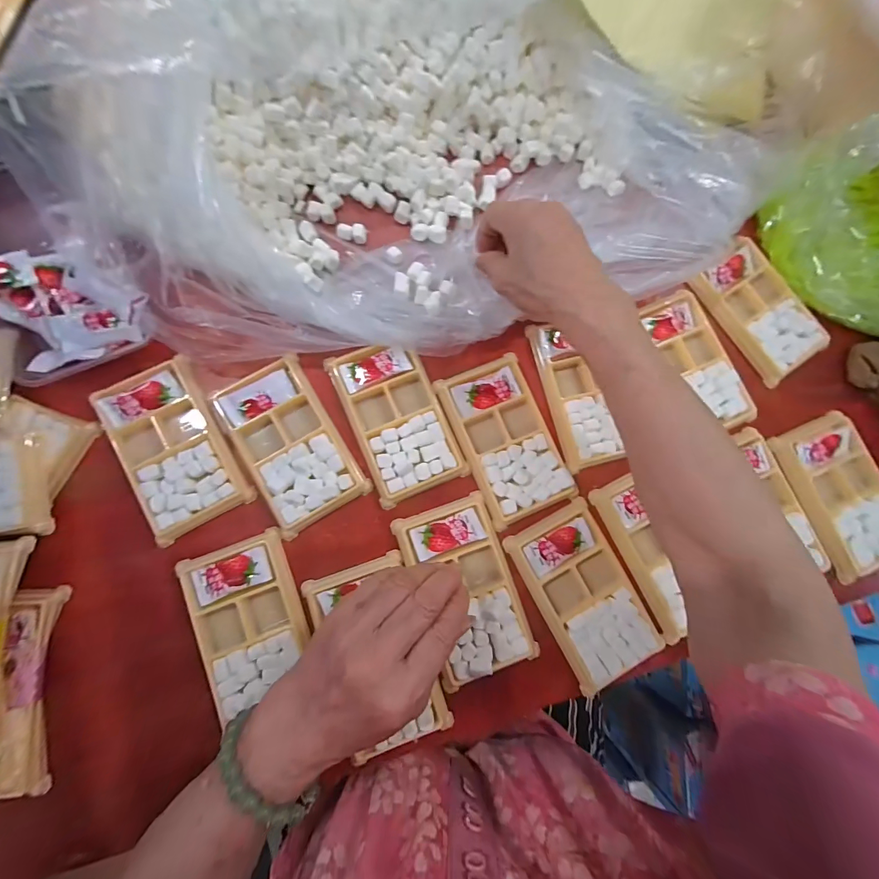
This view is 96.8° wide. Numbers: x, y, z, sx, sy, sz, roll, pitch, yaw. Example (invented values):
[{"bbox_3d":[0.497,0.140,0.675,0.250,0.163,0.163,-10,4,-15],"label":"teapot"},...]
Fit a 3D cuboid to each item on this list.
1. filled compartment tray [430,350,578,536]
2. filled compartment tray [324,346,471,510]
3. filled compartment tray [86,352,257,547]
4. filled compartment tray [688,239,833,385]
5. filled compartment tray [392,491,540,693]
[{"bbox_3d":[0.057,-0.001,0.337,0.074,0.017,0.136,-22,86,-7],"label":"filled compartment tray"},{"bbox_3d":[-0.035,-0.018,0.335,0.076,0.018,0.131,-23,86,-7],"label":"filled compartment tray"},{"bbox_3d":[-0.214,0.006,0.314,0.077,0.011,0.133,-28,86,-7],"label":"filled compartment tray"},{"bbox_3d":[0.307,-0.123,0.374,0.073,0.014,0.128,-31,87,-8],"label":"filled compartment tray"},{"bbox_3d":[0.022,0.119,0.313,0.078,0.019,0.133,-20,85,-7],"label":"filled compartment tray"}]

